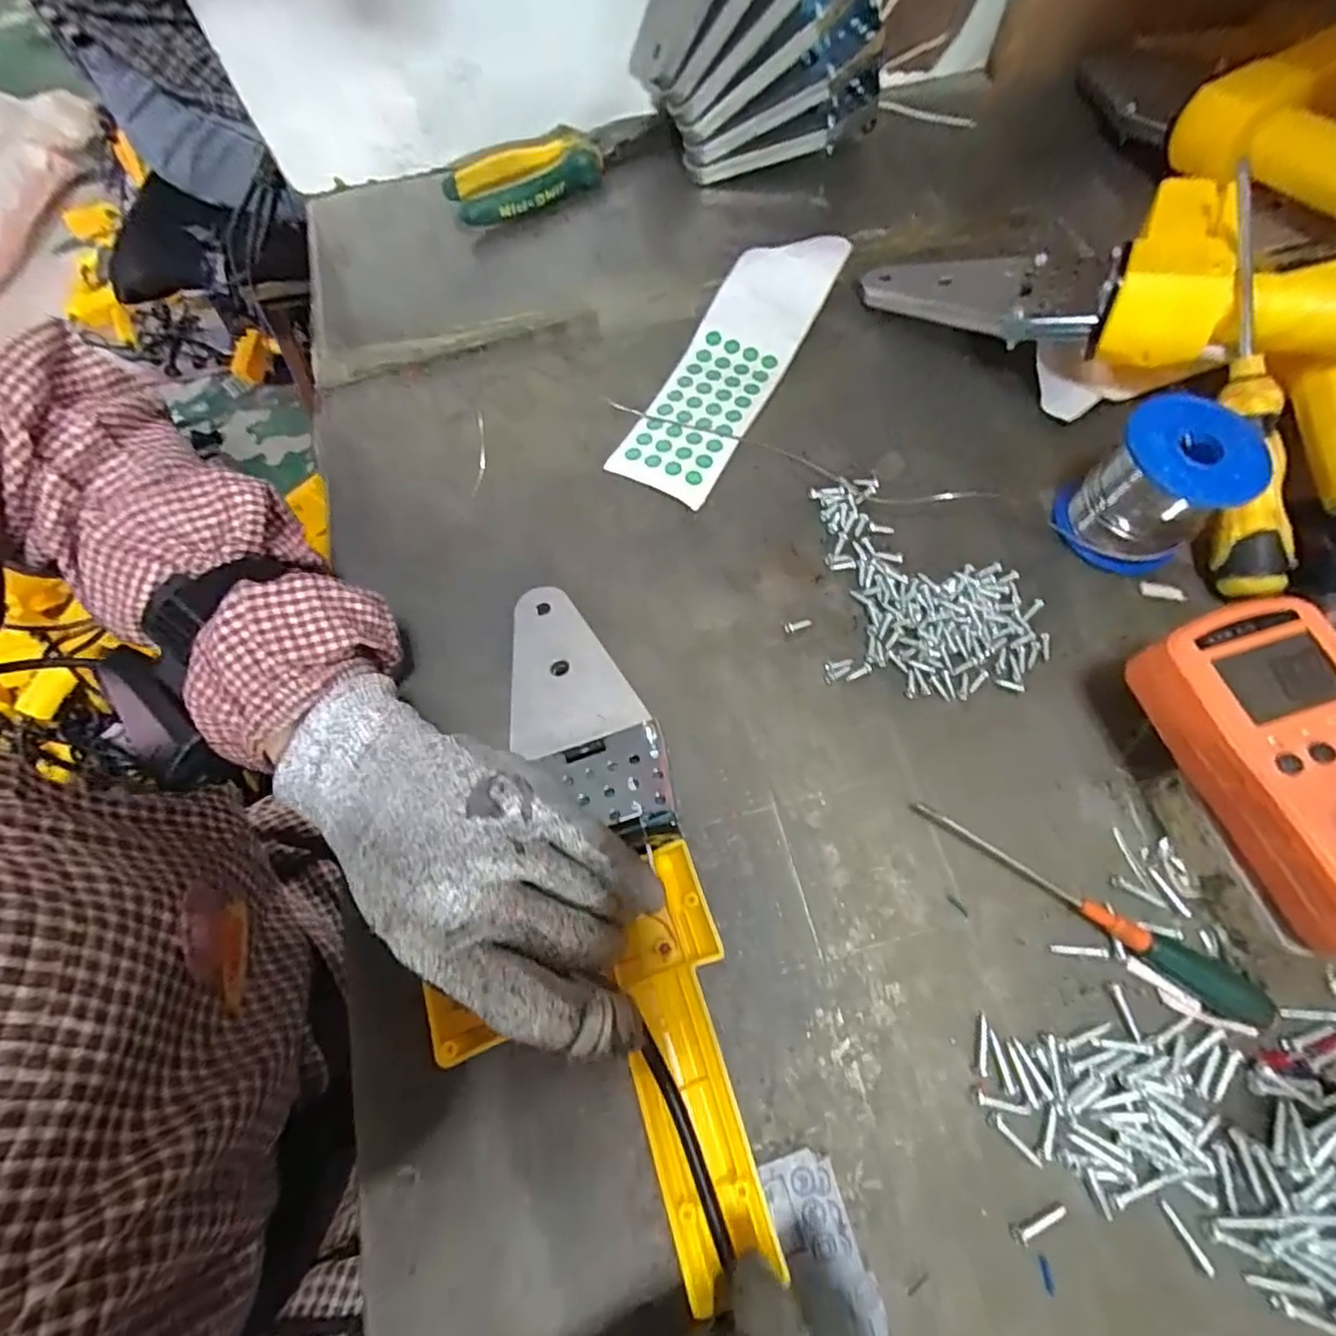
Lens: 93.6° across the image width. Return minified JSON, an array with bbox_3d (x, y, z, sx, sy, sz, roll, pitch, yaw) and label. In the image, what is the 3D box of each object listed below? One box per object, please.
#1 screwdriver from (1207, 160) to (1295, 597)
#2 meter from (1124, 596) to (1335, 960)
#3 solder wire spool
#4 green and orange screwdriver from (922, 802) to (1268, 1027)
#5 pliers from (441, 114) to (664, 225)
[{"bbox_3d":[0.288,-0.141,0.313,0.031,0.027,0.208,-3,88,1],"label":"screwdriver"},{"bbox_3d":[0.245,0.037,0.240,0.064,0.031,0.125,-20,70,-6],"label":"meter"},{"bbox_3d":[0.248,-0.093,0.317,0.074,0.057,0.062,-42,73,-13],"label":"solder wire spool"},{"bbox_3d":[0.175,0.100,0.266,0.147,0.015,0.015,33,73,13],"label":"green and orange screwdriver"},{"bbox_3d":[-0.079,-0.365,0.456,0.161,0.027,0.066,-22,70,-6],"label":"pliers"}]

